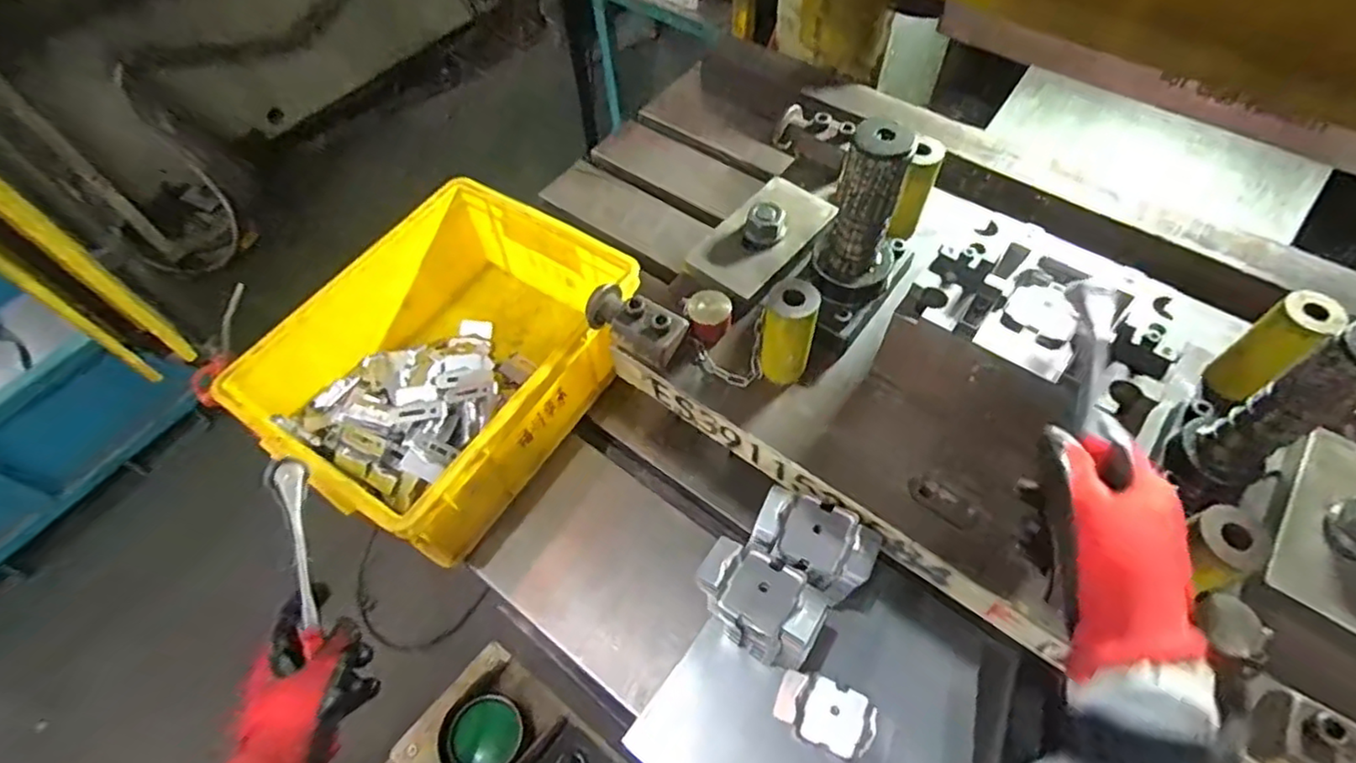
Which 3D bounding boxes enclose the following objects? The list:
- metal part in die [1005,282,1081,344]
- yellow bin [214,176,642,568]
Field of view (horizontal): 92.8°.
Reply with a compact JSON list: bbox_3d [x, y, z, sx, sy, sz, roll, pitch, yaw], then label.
[{"bbox_3d":[0.276,-0.056,0.483,0.047,0.007,0.053,33,63,20],"label":"metal part in die"},{"bbox_3d":[-0.231,-0.022,0.669,0.256,0.136,0.337,27,62,18],"label":"yellow bin"}]

